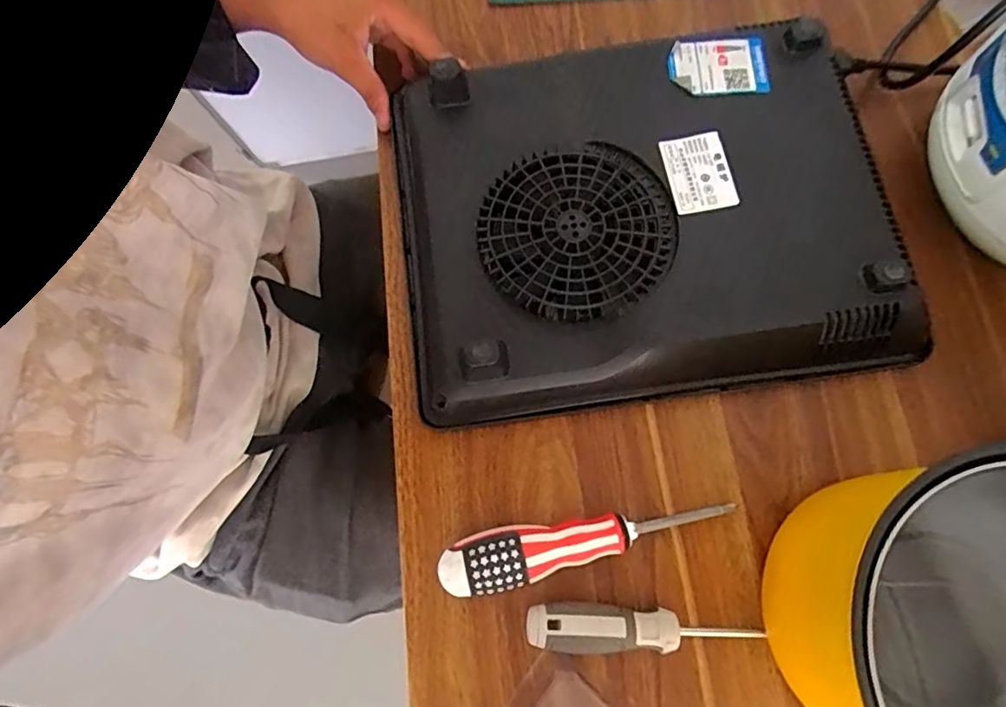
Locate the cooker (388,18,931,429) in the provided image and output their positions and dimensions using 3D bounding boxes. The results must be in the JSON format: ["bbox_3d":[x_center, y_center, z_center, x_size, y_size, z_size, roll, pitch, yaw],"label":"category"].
[{"bbox_3d":[0.082,-0.095,0.376,0.311,0.054,0.250,-9,74,-1],"label":"cooker"}]

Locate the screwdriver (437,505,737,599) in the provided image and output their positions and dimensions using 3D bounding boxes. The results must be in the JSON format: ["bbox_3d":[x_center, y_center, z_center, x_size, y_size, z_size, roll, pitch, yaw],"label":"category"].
[{"bbox_3d":[0.050,0.113,0.336,0.174,0.036,0.032,-12,74,-2],"label":"screwdriver"}]

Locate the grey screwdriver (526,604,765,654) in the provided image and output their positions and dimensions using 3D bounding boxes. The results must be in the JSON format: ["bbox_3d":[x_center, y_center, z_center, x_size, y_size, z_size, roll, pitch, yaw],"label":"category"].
[{"bbox_3d":[0.082,0.161,0.321,0.135,0.022,0.025,0,74,2],"label":"grey screwdriver"}]

